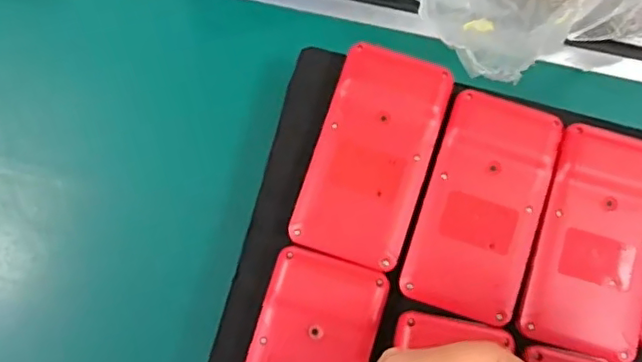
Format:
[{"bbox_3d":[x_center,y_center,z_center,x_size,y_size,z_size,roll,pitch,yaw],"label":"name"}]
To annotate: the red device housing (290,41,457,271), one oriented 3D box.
[{"bbox_3d":[0.028,-0.014,0.328,0.062,0.017,0.116,17,80,4],"label":"red device housing"}]

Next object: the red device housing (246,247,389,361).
[{"bbox_3d":[-0.008,0.098,0.313,0.061,0.019,0.116,16,80,4],"label":"red device housing"}]

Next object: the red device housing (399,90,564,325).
[{"bbox_3d":[0.087,0.012,0.322,0.061,0.015,0.118,18,80,4],"label":"red device housing"}]

